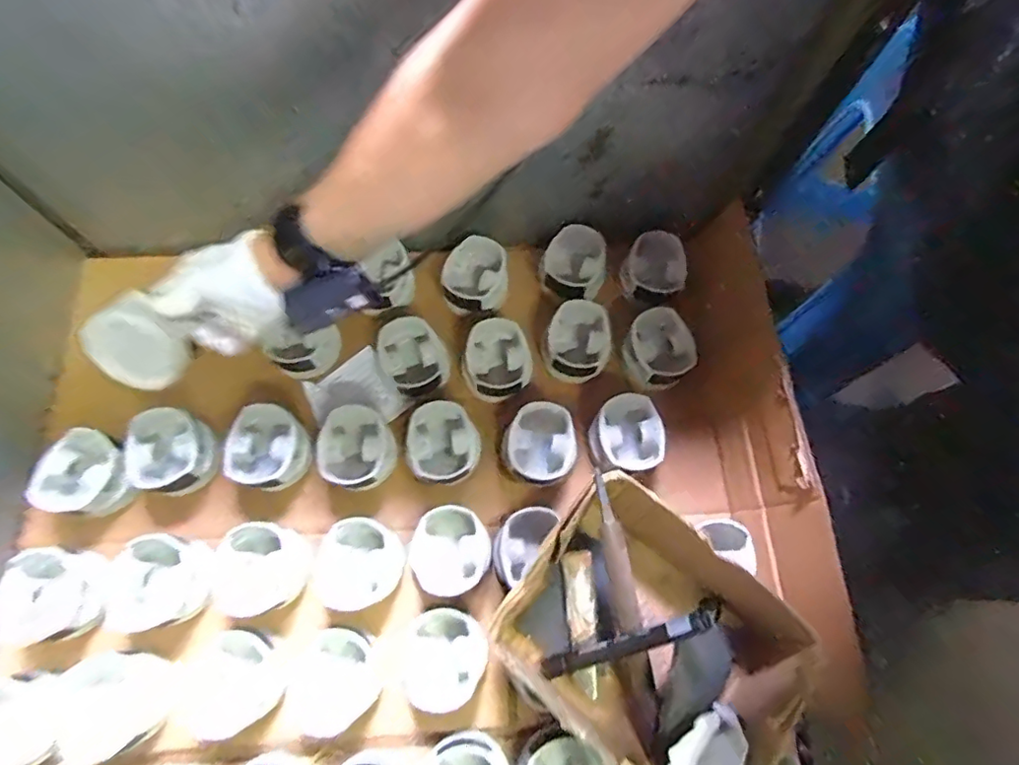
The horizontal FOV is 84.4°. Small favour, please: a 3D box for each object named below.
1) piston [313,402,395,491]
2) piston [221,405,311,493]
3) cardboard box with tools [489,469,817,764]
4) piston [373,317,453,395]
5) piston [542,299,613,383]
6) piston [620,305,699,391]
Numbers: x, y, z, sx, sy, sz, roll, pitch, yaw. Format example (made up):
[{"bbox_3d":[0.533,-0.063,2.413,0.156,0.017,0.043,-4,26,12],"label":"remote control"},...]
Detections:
[{"bbox_3d":[-0.150,0.067,0.558,0.073,0.043,0.077,1,70,-3],"label":"piston"},{"bbox_3d":[-0.238,0.067,0.555,0.072,0.043,0.076,1,70,-3],"label":"piston"},{"bbox_3d":[0.107,0.202,0.461,0.213,0.116,0.175,42,74,11],"label":"cardboard box with tools"},{"bbox_3d":[-0.101,-0.026,0.595,0.070,0.042,0.080,-34,75,-14],"label":"piston"},{"bbox_3d":[0.074,-0.045,0.605,0.070,0.044,0.080,16,70,3],"label":"piston"},{"bbox_3d":[0.158,-0.035,0.601,0.069,0.039,0.078,-28,74,-12],"label":"piston"}]

